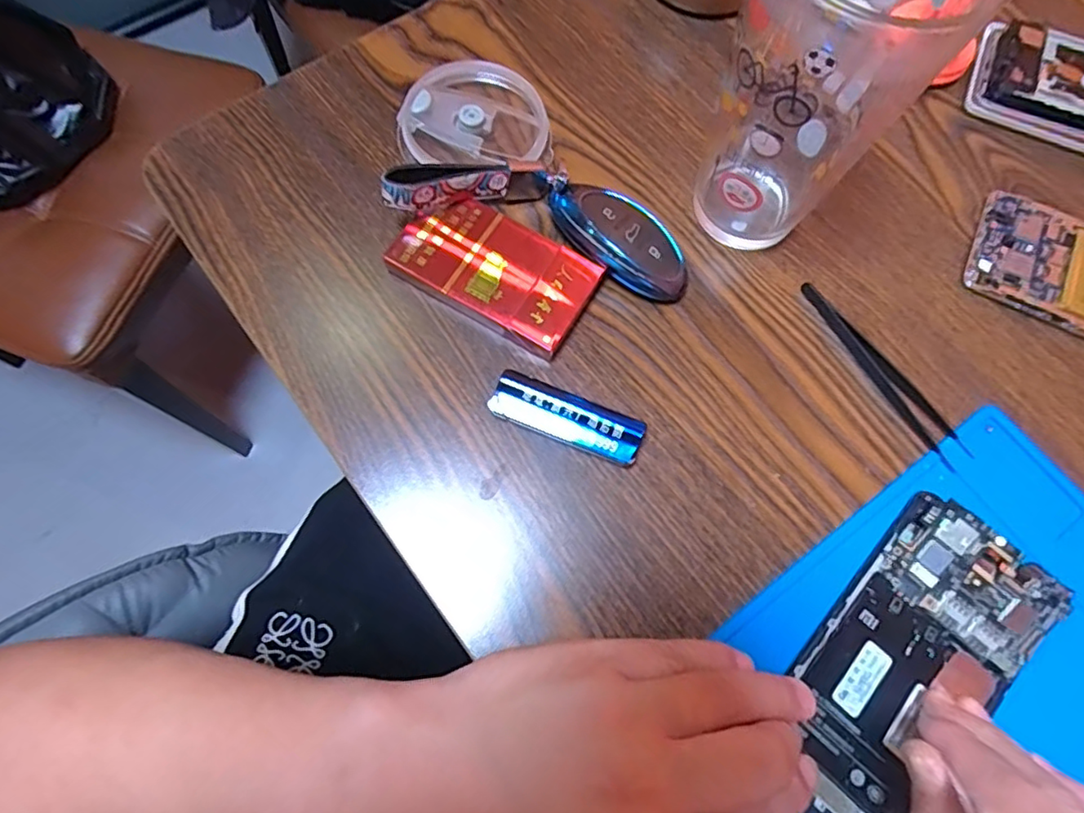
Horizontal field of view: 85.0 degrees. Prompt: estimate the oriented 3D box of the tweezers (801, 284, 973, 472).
[{"bbox_3d":[0.174,-0.020,0.303,0.016,0.005,0.111,-28,74,-11],"label":"tweezers"}]

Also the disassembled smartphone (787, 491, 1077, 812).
[{"bbox_3d":[0.156,0.114,0.251,0.073,0.011,0.146,36,78,10],"label":"disassembled smartphone"}]

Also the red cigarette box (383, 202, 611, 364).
[{"bbox_3d":[-0.024,-0.071,0.307,0.099,0.015,0.056,30,73,8],"label":"red cigarette box"}]

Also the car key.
[{"bbox_3d":[0.040,-0.087,0.309,0.082,0.027,0.032,42,75,12],"label":"car key"}]

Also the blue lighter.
[{"bbox_3d":[0.013,0.004,0.283,0.072,0.015,0.025,22,72,5],"label":"blue lighter"}]

